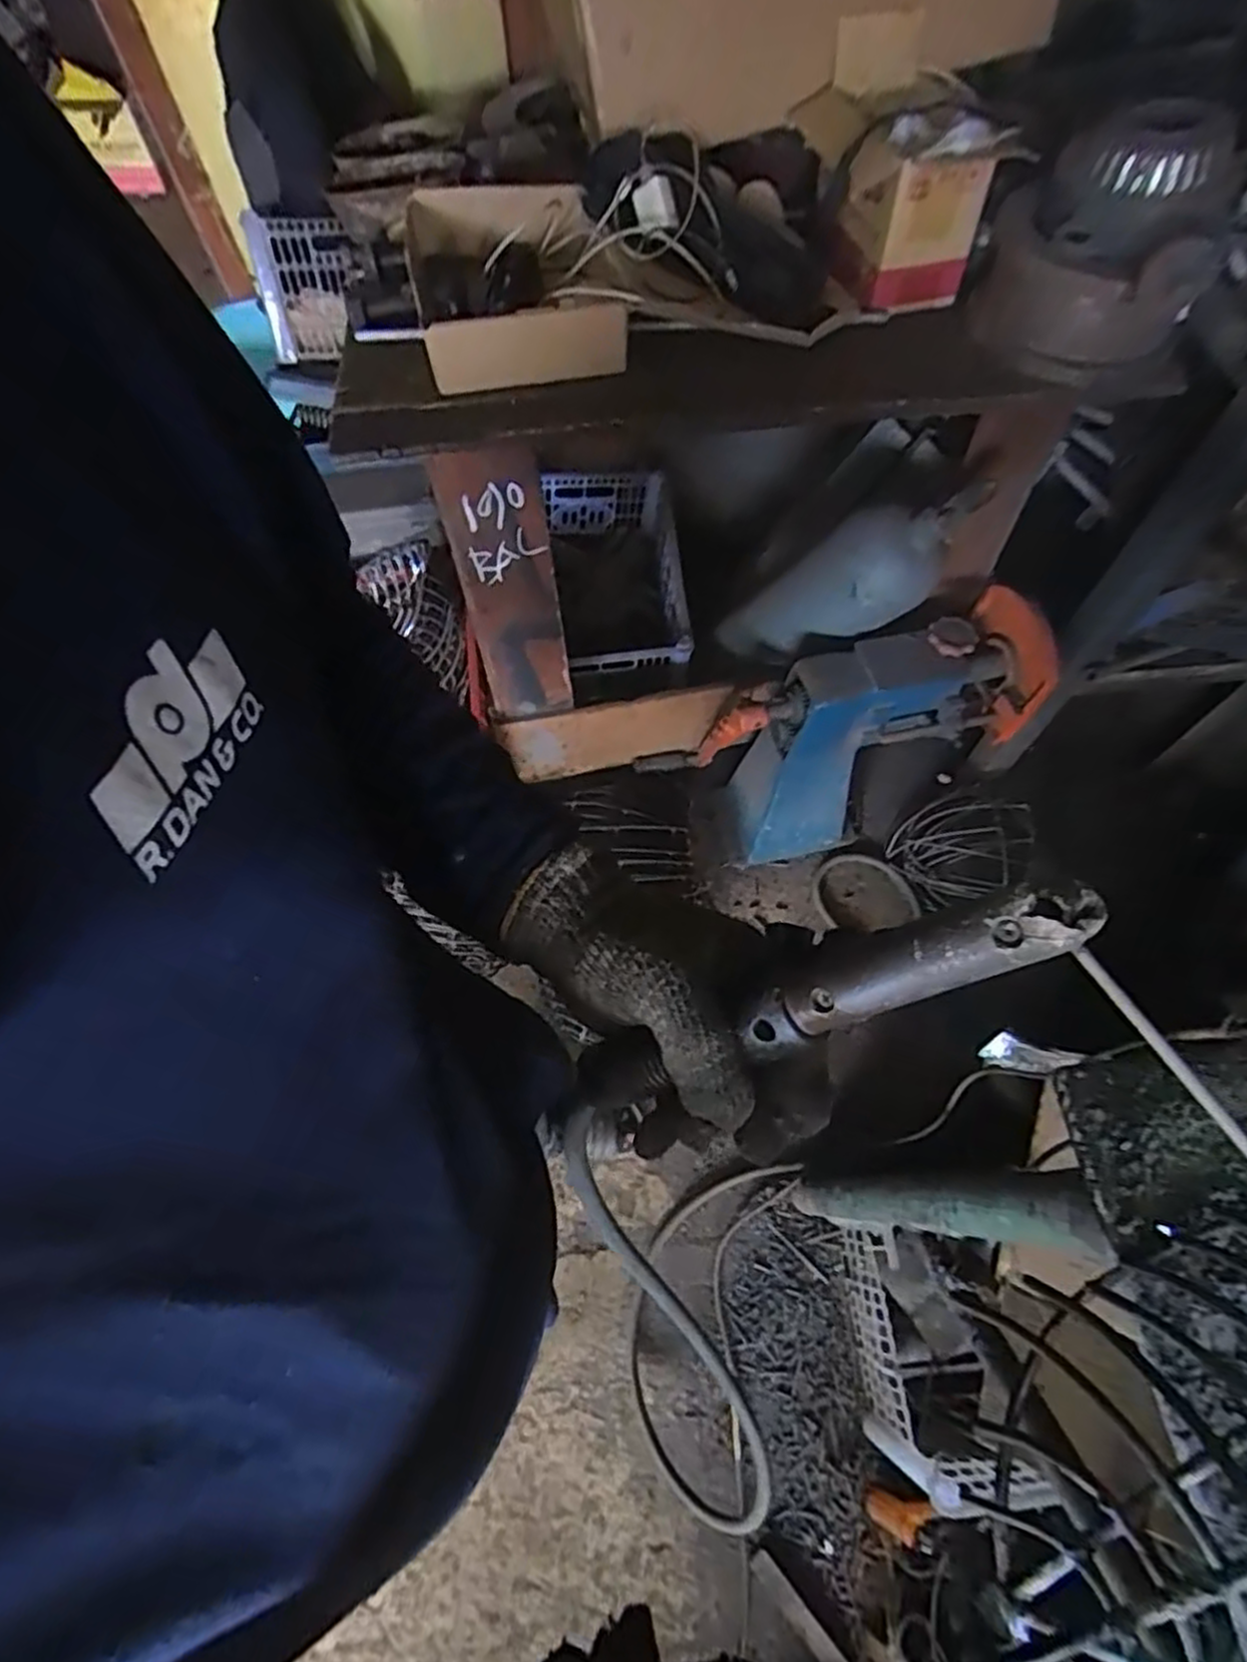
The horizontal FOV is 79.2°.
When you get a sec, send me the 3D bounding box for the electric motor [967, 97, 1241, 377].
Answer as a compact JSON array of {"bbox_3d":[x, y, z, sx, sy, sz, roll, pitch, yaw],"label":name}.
[{"bbox_3d":[0.484,-0.595,0.770,0.208,0.171,0.188,23,67,13],"label":"electric motor"}]

